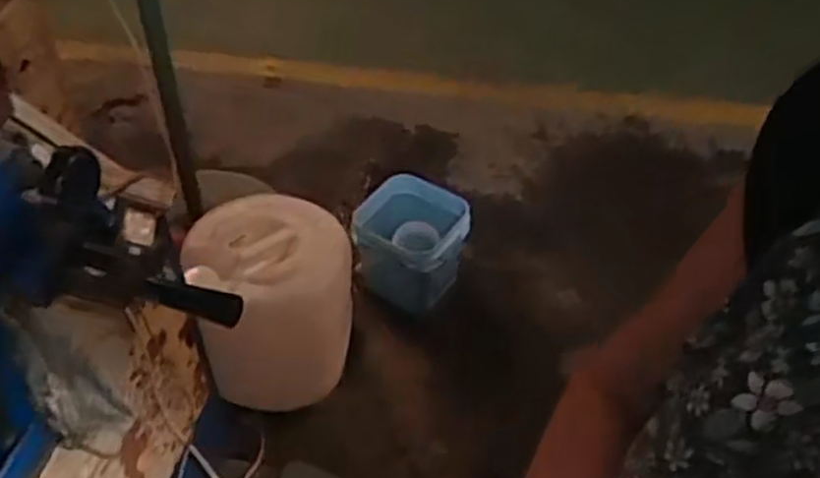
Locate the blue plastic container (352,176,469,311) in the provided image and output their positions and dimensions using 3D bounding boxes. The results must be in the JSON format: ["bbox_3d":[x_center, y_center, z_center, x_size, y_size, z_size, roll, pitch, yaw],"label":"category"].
[{"bbox_3d":[0.003,0.010,1.708,0.240,0.186,0.224,-3,45,-3],"label":"blue plastic container"}]

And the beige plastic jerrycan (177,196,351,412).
[{"bbox_3d":[-0.251,0.105,1.482,0.286,0.325,0.295,-11,46,-11],"label":"beige plastic jerrycan"}]

